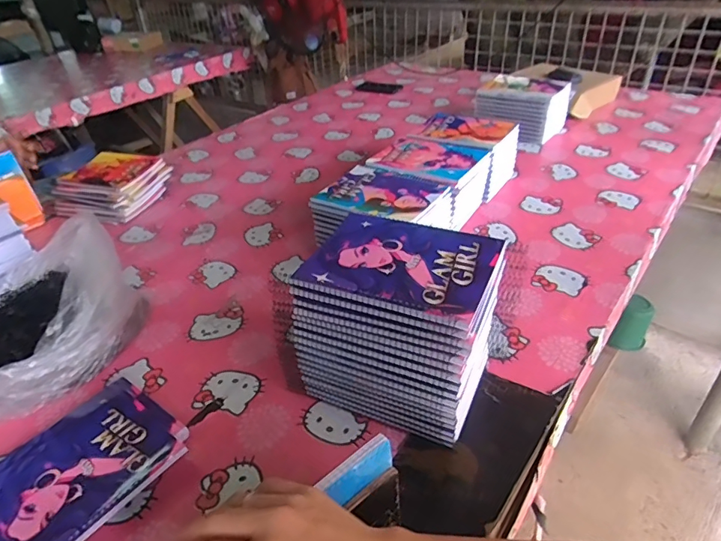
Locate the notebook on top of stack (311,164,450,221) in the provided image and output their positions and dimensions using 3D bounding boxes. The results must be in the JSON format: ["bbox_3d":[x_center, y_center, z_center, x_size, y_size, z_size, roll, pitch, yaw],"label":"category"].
[{"bbox_3d":[0.035,-0.138,0.819,0.187,0.009,0.158,20,43,30],"label":"notebook on top of stack"}]

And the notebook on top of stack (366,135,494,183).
[{"bbox_3d":[0.129,-0.224,0.923,0.192,0.008,0.172,19,43,29],"label":"notebook on top of stack"}]

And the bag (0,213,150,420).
[{"bbox_3d":[-0.477,0.055,0.682,0.274,0.140,0.281,-26,41,-28],"label":"bag"}]

